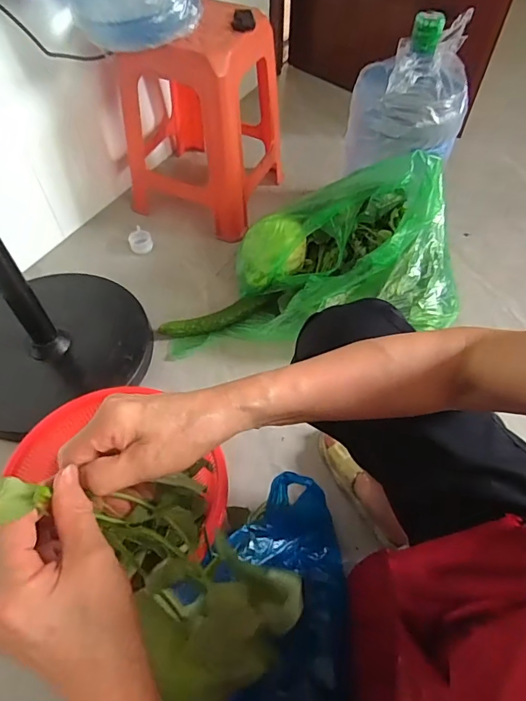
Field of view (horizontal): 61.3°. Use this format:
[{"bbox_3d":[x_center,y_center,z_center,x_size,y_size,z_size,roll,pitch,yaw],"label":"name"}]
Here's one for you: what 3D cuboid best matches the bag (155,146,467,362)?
[{"bbox_3d":[0.080,-0.185,0.942,0.594,0.323,0.265,1,55,0],"label":"bag"}]

